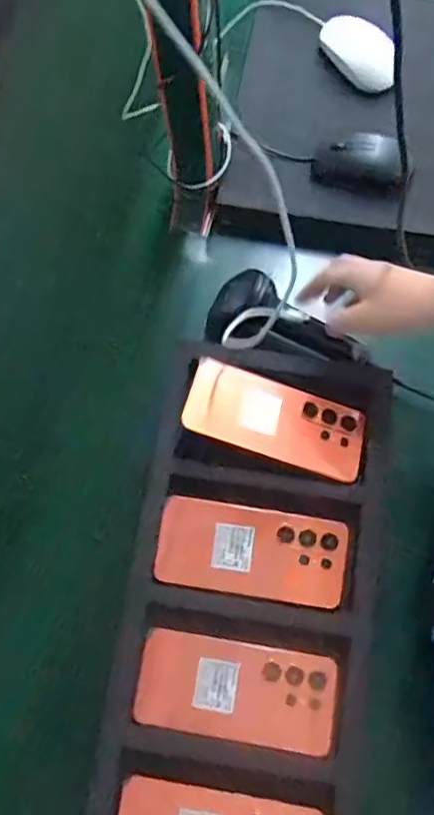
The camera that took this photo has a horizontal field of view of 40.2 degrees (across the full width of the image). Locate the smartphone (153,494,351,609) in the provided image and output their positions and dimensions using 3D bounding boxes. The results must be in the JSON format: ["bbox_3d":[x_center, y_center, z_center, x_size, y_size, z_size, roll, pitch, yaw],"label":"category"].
[{"bbox_3d":[0.032,0.130,0.539,0.169,0.006,0.077,8,74,5],"label":"smartphone"}]

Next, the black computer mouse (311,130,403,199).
[{"bbox_3d":[0.159,-0.270,0.654,0.103,0.042,0.050,16,75,7],"label":"black computer mouse"}]

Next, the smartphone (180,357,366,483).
[{"bbox_3d":[0.057,0.011,0.561,0.169,0.006,0.077,20,64,-2],"label":"smartphone"}]

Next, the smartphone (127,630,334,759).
[{"bbox_3d":[0.016,0.244,0.512,0.167,0.007,0.079,9,74,5],"label":"smartphone"}]

